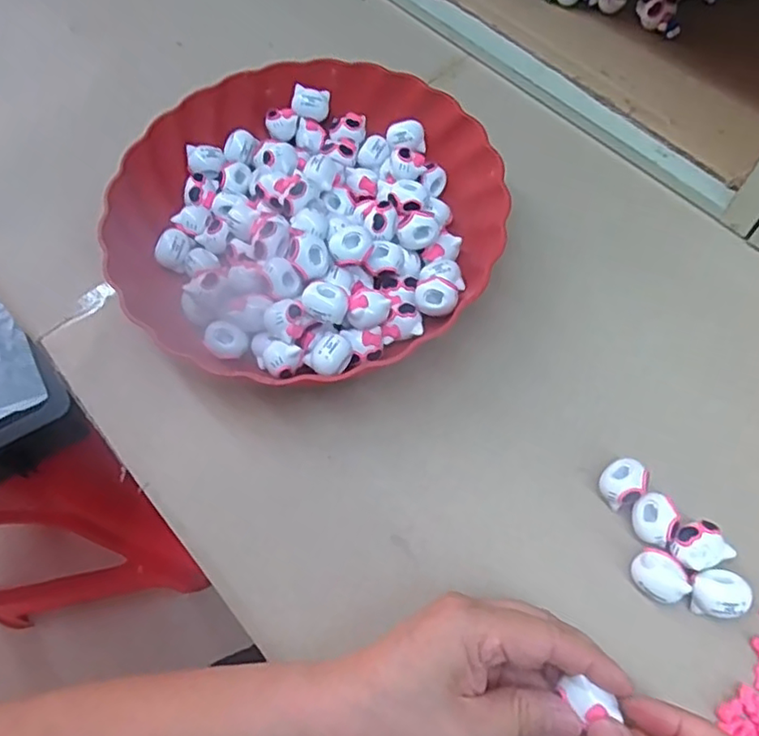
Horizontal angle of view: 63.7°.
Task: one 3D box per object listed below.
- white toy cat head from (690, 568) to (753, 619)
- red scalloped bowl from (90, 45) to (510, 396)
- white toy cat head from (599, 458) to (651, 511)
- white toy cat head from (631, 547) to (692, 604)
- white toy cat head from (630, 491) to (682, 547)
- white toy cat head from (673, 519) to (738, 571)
[{"bbox_3d":[0.167,0.111,0.301,0.024,0.016,0.022,-3,64,1],"label":"white toy cat head"},{"bbox_3d":[-0.049,-0.102,0.395,0.236,0.047,0.234,-1,64,2],"label":"red scalloped bowl"},{"bbox_3d":[0.129,0.062,0.326,0.021,0.019,0.023,-1,64,2],"label":"white toy cat head"},{"bbox_3d":[0.139,0.104,0.307,0.023,0.018,0.025,-1,64,2],"label":"white toy cat head"},{"bbox_3d":[0.141,0.079,0.316,0.021,0.017,0.025,-21,65,-8],"label":"white toy cat head"},{"bbox_3d":[0.162,0.090,0.309,0.026,0.015,0.023,-16,65,-5],"label":"white toy cat head"}]

